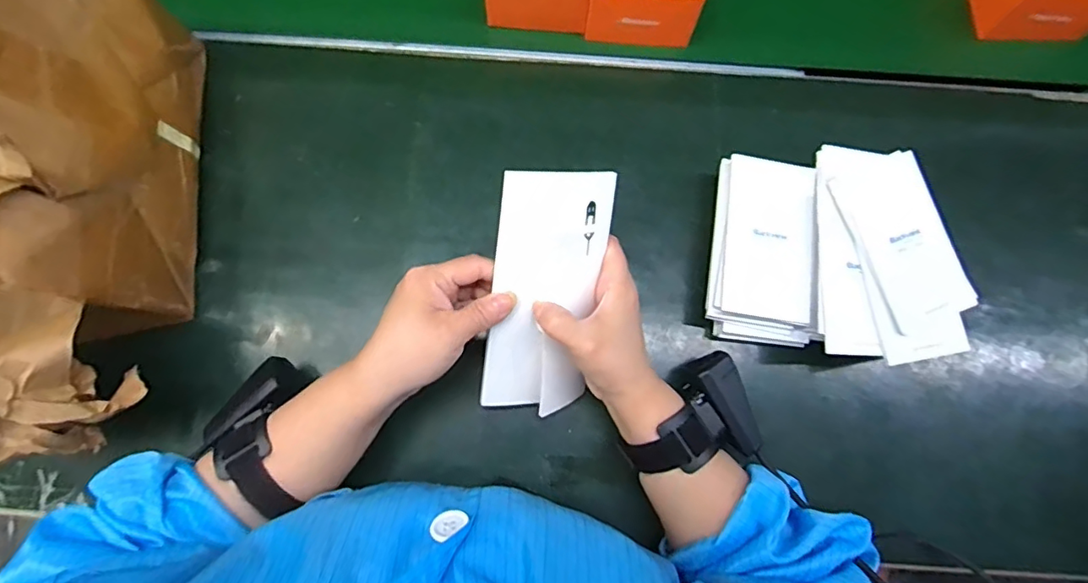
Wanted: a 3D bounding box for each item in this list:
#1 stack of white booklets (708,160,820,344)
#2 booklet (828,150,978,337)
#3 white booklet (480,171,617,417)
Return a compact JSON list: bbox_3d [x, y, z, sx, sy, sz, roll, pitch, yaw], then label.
[{"bbox_3d":[0.163,-0.027,0.410,0.078,0.038,0.138,7,82,2],"label":"stack of white booklets"},{"bbox_3d":[0.257,-0.036,0.385,0.059,0.011,0.120,-21,81,2],"label":"booklet"},{"bbox_3d":[0.003,0.005,0.356,0.074,0.015,0.164,-1,112,-20],"label":"white booklet"}]

